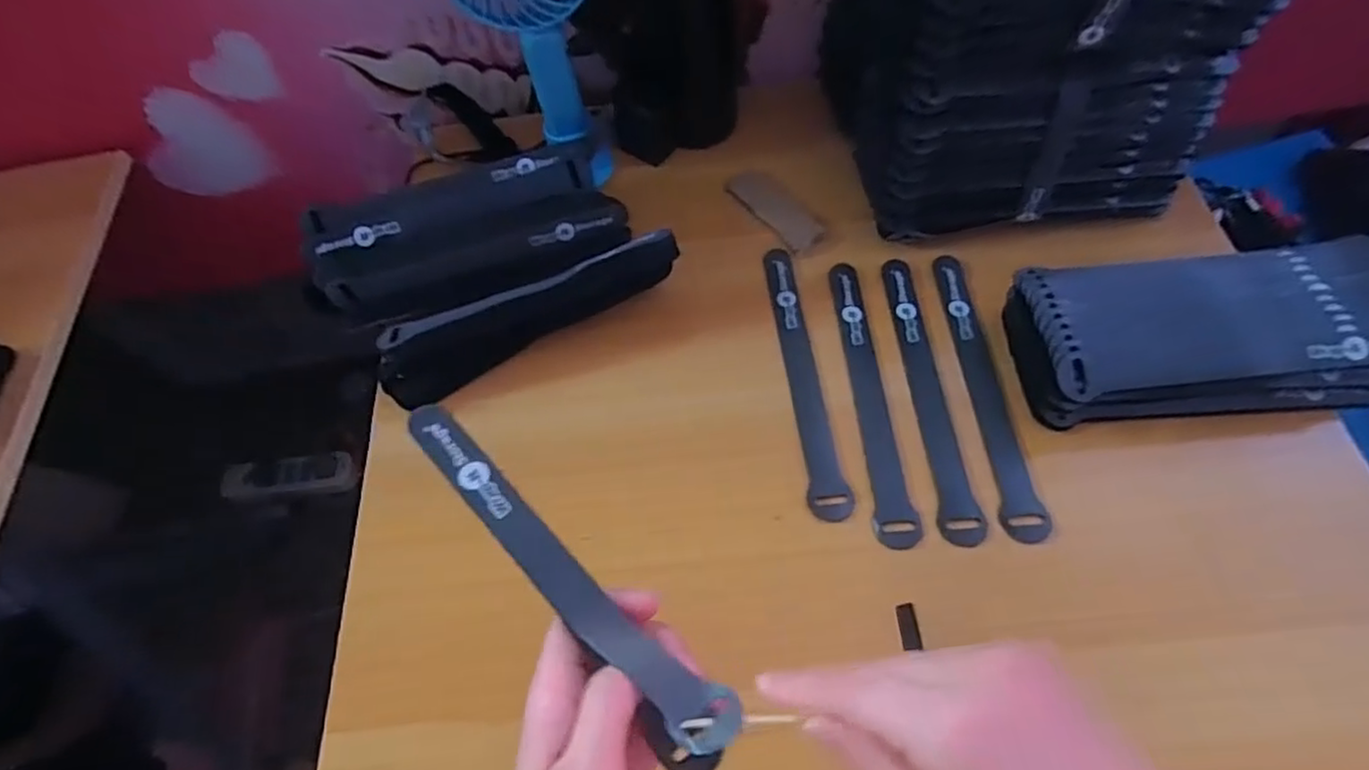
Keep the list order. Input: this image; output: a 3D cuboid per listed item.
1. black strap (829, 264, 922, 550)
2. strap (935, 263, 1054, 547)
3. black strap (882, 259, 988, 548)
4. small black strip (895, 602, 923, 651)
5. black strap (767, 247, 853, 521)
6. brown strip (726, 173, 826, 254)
[{"bbox_3d":[0.118,0.003,0.426,0.023,0.004,0.200,-4,62,4],"label":"black strap"},{"bbox_3d":[0.189,-0.002,0.419,0.024,0.004,0.201,-3,62,4],"label":"strap"},{"bbox_3d":[0.154,0.001,0.423,0.023,0.006,0.200,-4,62,4],"label":"black strap"},{"bbox_3d":[0.119,0.128,0.355,0.011,0.004,0.022,-8,62,2],"label":"small black strip"},{"bbox_3d":[0.078,-0.010,0.437,0.024,0.004,0.201,-7,62,2],"label":"black strap"},{"bbox_3d":[0.069,-0.136,0.510,0.032,0.004,0.094,-31,64,-11],"label":"brown strip"}]

